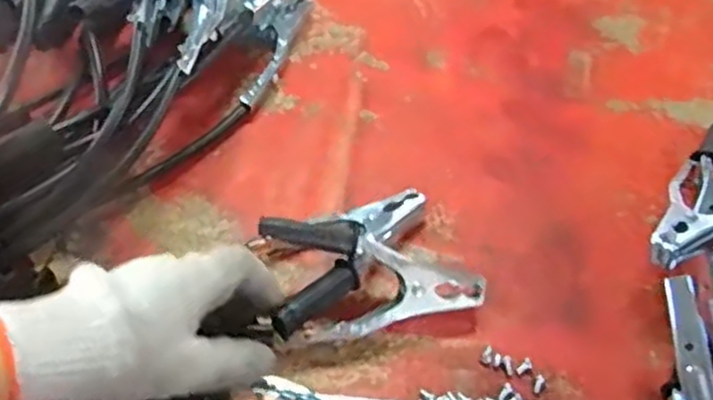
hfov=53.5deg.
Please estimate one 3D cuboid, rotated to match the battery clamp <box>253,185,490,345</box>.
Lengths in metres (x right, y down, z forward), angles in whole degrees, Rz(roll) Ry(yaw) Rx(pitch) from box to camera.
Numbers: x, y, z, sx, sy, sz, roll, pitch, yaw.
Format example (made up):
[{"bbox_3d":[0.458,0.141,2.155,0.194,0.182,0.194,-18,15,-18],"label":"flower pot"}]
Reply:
[{"bbox_3d":[0.006,0.036,0.458,0.128,0.032,0.097,-12,55,-12],"label":"battery clamp"}]

